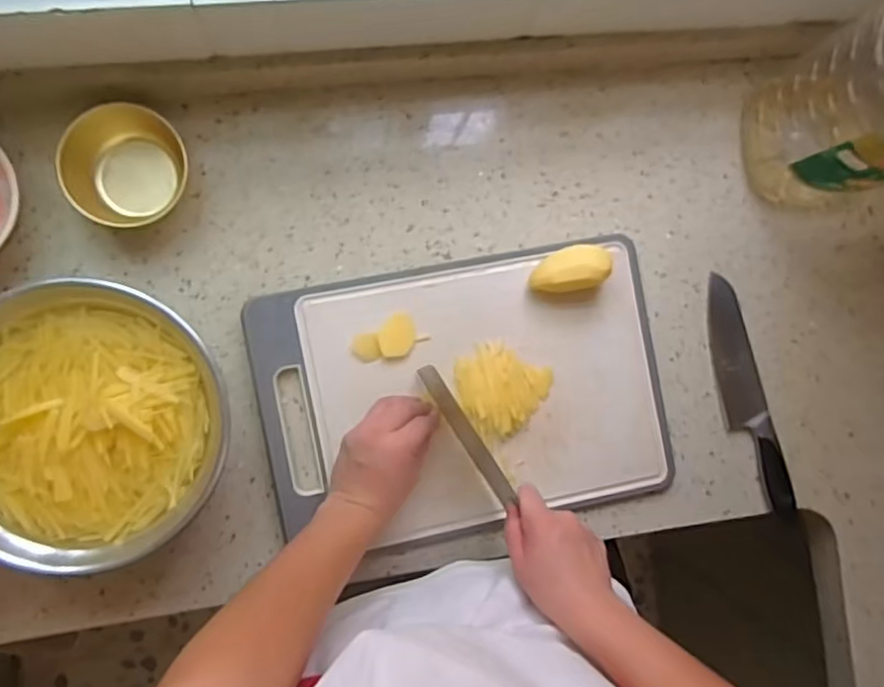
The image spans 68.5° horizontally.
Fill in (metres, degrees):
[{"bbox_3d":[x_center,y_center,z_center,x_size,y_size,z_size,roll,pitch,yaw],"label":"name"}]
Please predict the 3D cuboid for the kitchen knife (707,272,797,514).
[{"bbox_3d":[0.342,0.057,0.727,0.051,0.027,0.266,-12,91,-7],"label":"kitchen knife"}]

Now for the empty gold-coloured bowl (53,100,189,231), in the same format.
[{"bbox_3d":[-0.307,-0.171,0.632,0.111,0.050,0.101,0,89,-7],"label":"empty gold-coloured bowl"}]

